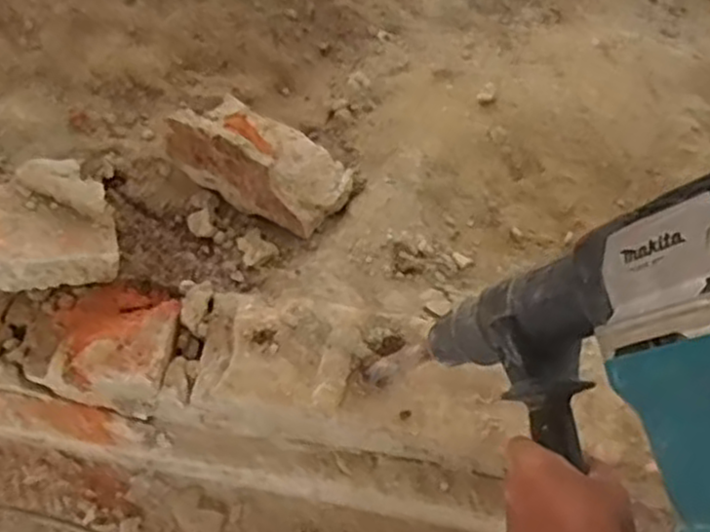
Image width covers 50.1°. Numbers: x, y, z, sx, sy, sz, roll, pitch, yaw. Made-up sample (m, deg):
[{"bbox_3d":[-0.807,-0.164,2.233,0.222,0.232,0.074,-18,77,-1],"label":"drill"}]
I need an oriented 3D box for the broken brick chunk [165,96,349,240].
[{"bbox_3d":[-0.111,-0.137,0.939,0.221,0.117,0.130,34,70,7],"label":"broken brick chunk"}]

